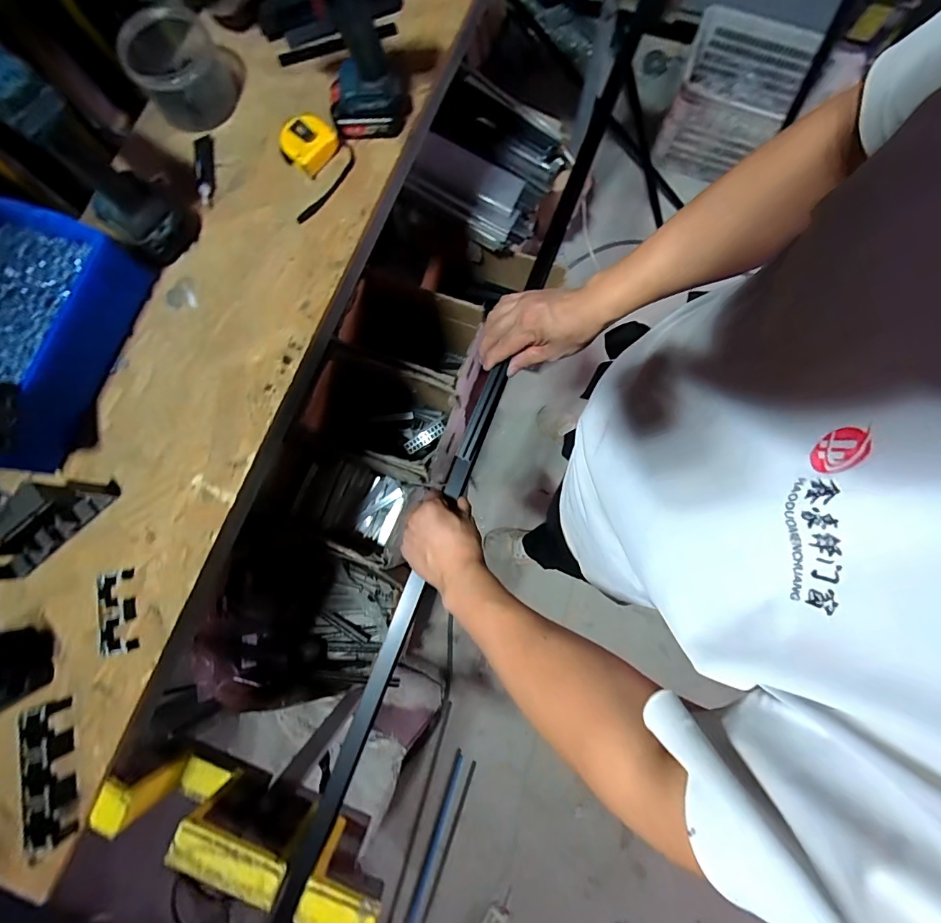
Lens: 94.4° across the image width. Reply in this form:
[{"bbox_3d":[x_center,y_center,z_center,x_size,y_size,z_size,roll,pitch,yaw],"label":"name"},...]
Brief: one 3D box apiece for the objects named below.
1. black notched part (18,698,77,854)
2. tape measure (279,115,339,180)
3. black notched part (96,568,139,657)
[{"bbox_3d":[-0.453,0.332,0.464,0.036,0.034,0.135,-11,80,-2],"label":"black notched part"},{"bbox_3d":[-0.221,-0.431,0.591,0.076,0.030,0.064,39,82,7],"label":"tape measure"},{"bbox_3d":[-0.405,0.172,0.499,0.031,0.019,0.090,-14,80,-2],"label":"black notched part"}]

